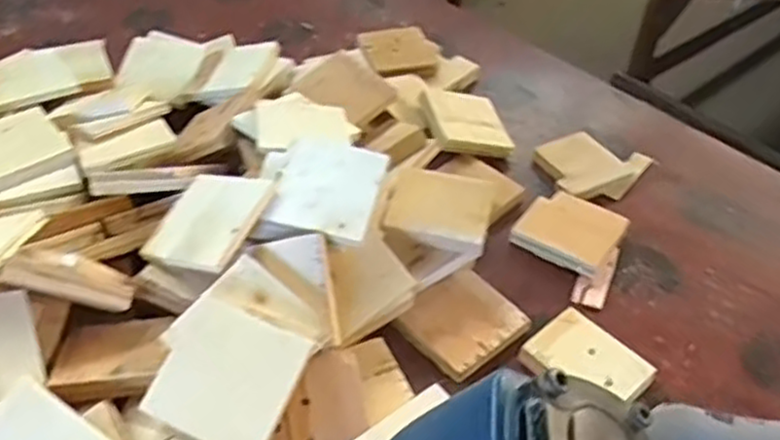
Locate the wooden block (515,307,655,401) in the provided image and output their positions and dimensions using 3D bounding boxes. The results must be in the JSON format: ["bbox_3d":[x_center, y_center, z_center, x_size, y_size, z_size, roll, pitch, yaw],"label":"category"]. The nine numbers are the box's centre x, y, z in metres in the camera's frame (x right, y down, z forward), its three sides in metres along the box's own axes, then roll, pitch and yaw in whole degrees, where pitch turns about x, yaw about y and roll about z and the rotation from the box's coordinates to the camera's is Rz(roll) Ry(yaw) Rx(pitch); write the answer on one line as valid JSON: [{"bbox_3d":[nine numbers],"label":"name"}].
[{"bbox_3d":[0.170,0.122,0.641,0.075,0.020,0.094,-31,53,-29],"label":"wooden block"}]

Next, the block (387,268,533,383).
[{"bbox_3d":[0.065,0.090,0.671,0.096,0.015,0.086,-31,53,-29],"label":"block"}]

